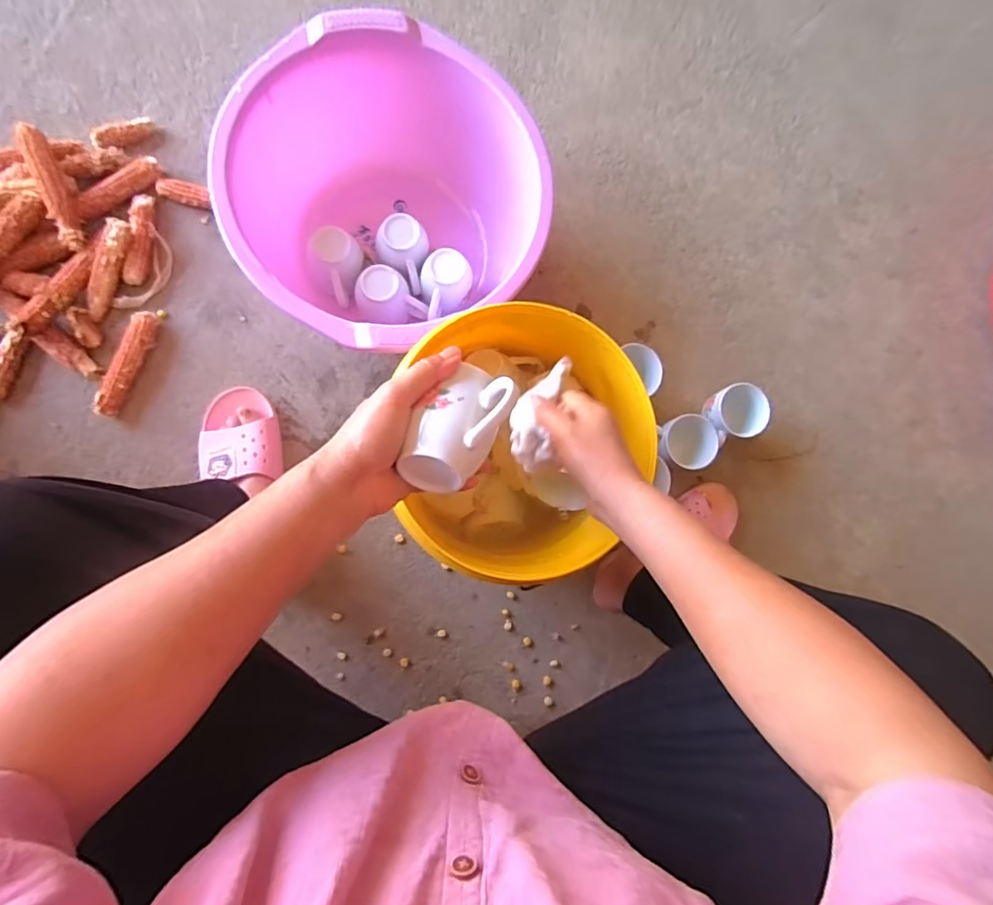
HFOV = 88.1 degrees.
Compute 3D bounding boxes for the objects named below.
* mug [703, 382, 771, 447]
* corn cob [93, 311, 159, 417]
[{"bbox_3d":[0.339,-0.055,0.744,0.072,0.072,0.076,-3,87,-10],"label":"mug"},{"bbox_3d":[-0.473,-0.114,0.659,0.027,0.031,0.140,22,84,-6],"label":"corn cob"}]

